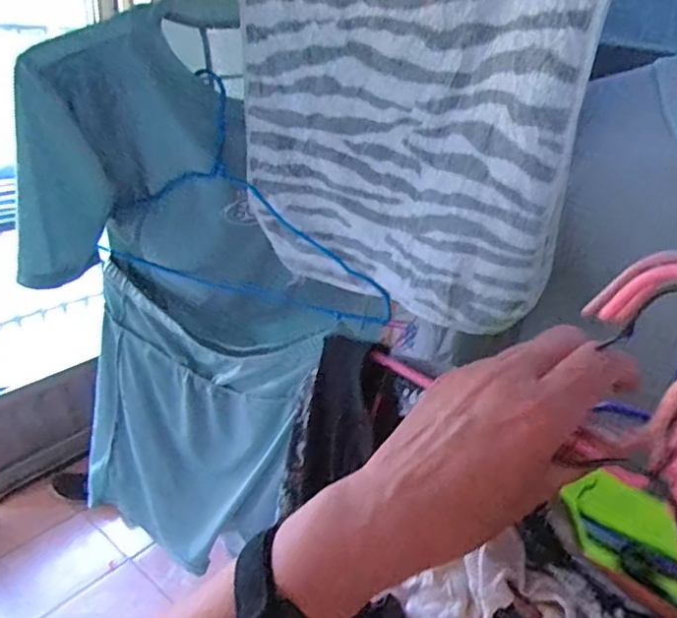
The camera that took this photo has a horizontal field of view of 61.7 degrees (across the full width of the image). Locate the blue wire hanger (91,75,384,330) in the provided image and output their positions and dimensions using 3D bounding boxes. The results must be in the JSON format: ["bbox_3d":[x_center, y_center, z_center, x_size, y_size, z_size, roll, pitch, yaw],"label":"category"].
[{"bbox_3d":[-0.104,-0.108,0.578,0.356,0.224,0.050,13,30,20],"label":"blue wire hanger"}]

